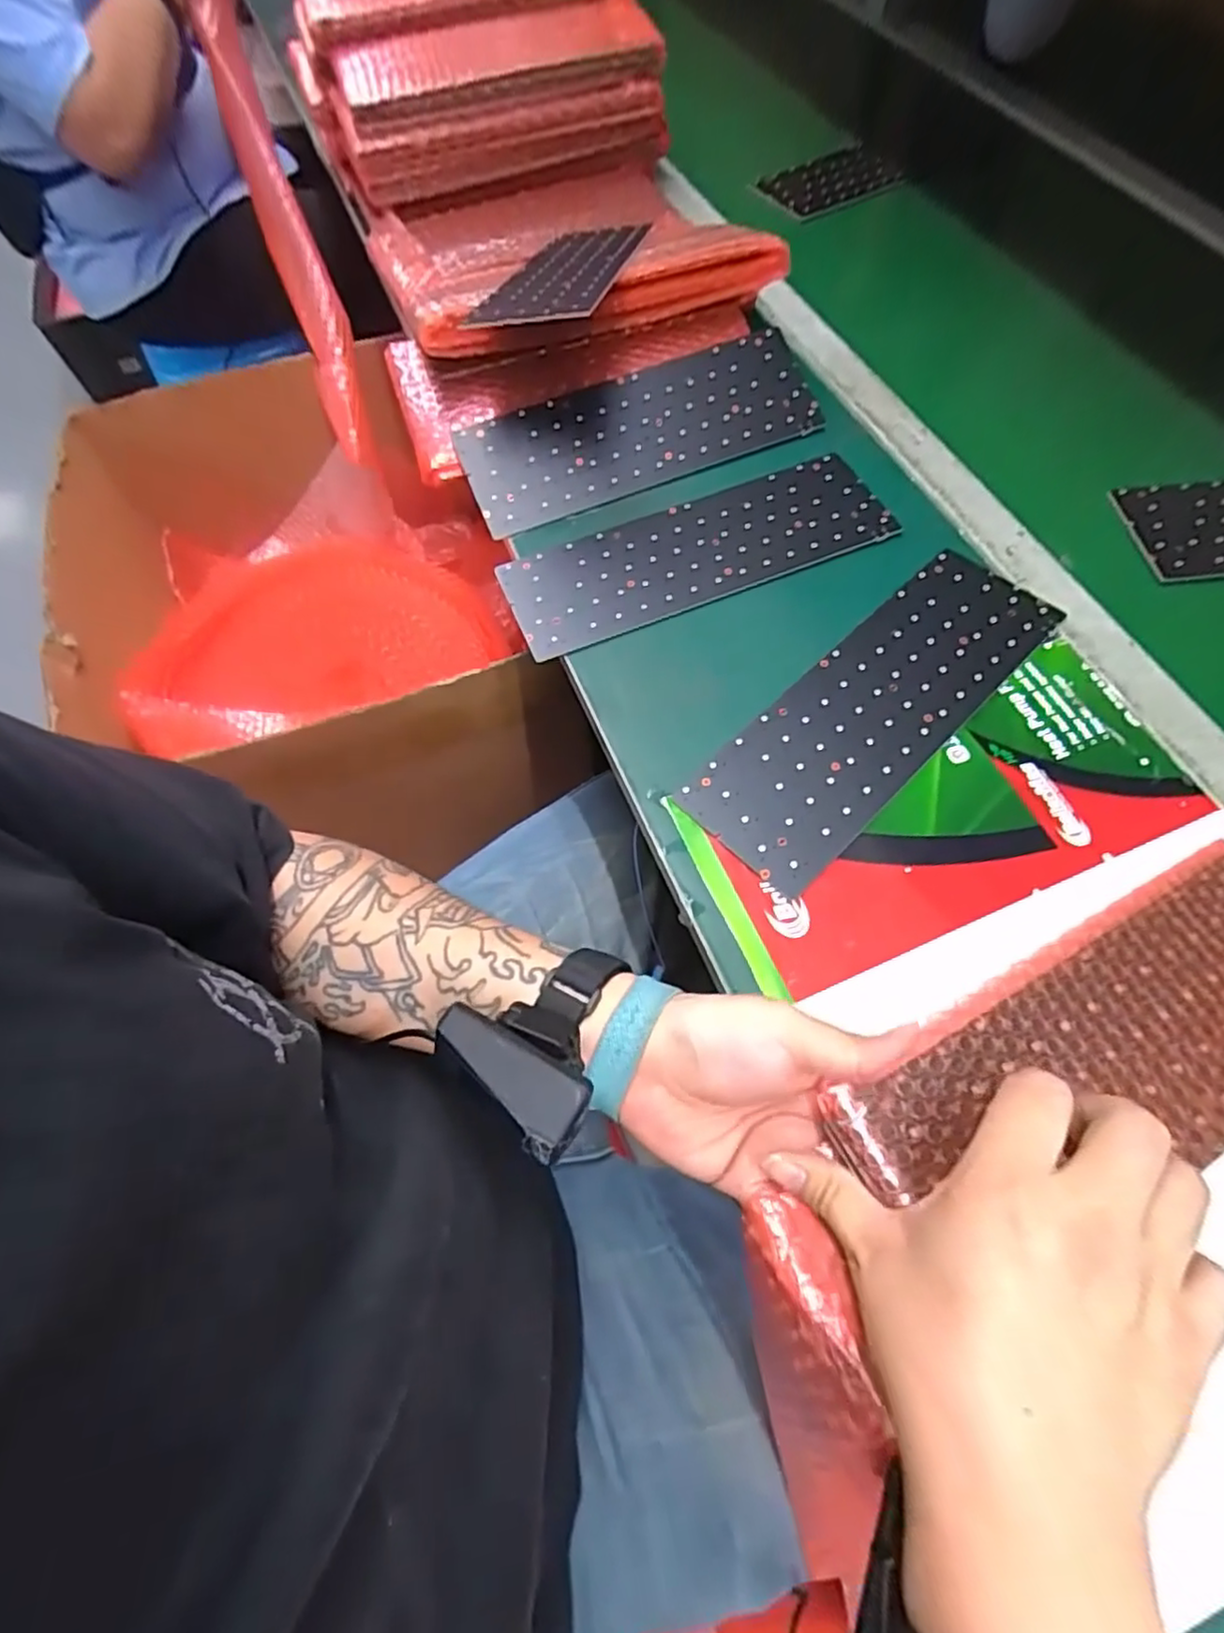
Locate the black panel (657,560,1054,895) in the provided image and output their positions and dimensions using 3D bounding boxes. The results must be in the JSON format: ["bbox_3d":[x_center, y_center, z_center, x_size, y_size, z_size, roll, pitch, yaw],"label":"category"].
[{"bbox_3d":[0.169,-0.070,0.427,0.276,0.004,0.094,-41,70,-16],"label":"black panel"}]

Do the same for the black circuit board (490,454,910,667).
[{"bbox_3d":[0.061,-0.191,0.491,0.278,0.005,0.094,-21,66,-8],"label":"black circuit board"}]

